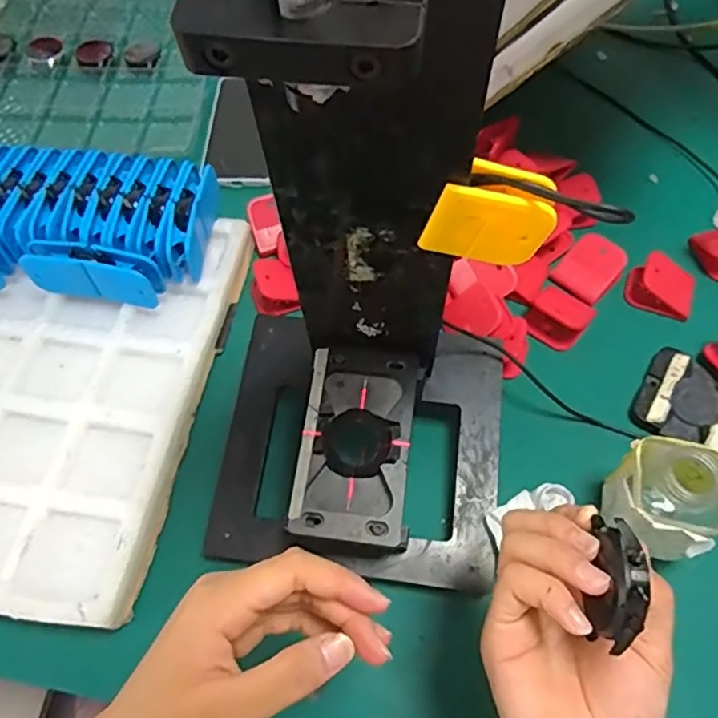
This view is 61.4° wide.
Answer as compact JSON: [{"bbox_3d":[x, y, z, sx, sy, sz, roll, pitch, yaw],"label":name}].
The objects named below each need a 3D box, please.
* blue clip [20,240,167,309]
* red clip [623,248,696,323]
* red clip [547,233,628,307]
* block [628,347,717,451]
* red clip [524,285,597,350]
[{"bbox_3d":[-0.220,-0.071,0.507,0.105,0.051,0.028,8,59,7],"label":"blue clip"},{"bbox_3d":[0.268,-0.067,0.531,0.057,0.028,0.046,25,63,16],"label":"red clip"},{"bbox_3d":[0.206,-0.081,0.540,0.048,0.031,0.046,40,68,23],"label":"red clip"},{"bbox_3d":[0.266,0.035,0.479,0.079,0.010,0.082,29,64,18],"label":"block"},{"bbox_3d":[0.173,-0.036,0.522,0.047,0.023,0.055,35,66,21],"label":"red clip"}]

